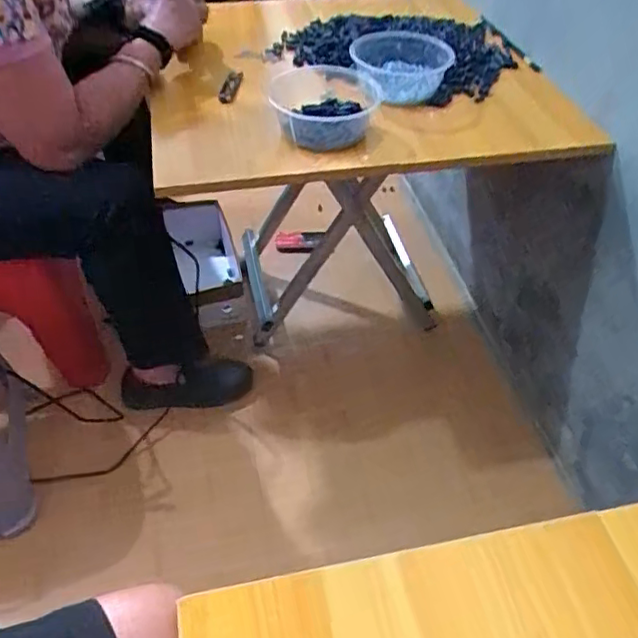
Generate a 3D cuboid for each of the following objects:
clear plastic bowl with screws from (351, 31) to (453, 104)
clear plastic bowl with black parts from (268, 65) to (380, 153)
[{"bbox_3d":[0.121,-0.370,0.899,0.143,0.075,0.111,14,48,12],"label":"clear plastic bowl with screws"},{"bbox_3d":[0.011,-0.304,0.873,0.159,0.065,0.195,-1,47,-2],"label":"clear plastic bowl with black parts"}]

